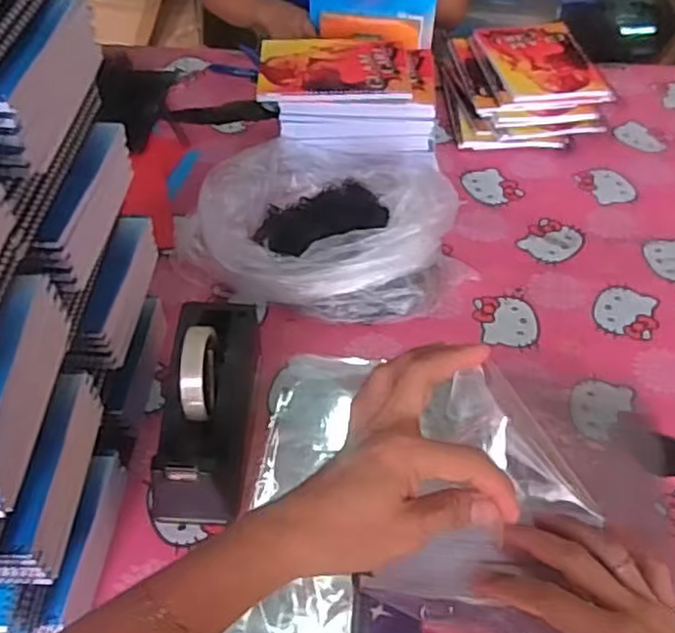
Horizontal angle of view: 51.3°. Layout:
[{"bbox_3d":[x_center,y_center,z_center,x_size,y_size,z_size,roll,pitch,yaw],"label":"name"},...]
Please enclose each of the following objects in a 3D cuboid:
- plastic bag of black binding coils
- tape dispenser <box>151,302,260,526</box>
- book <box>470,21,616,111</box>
[{"bbox_3d":[-0.022,-0.116,0.850,0.335,0.116,0.265,-10,48,-8],"label":"plastic bag of black binding coils"},{"bbox_3d":[-0.124,0.079,0.656,0.079,0.102,0.206,0,48,1],"label":"tape dispenser"},{"bbox_3d":[0.296,-0.384,1.053,0.164,0.016,0.221,-7,49,-4],"label":"book"}]

